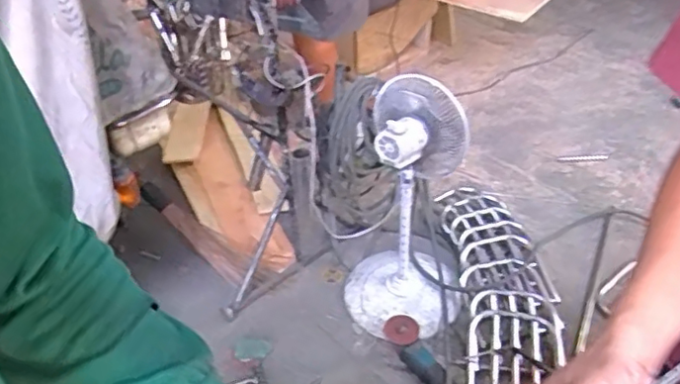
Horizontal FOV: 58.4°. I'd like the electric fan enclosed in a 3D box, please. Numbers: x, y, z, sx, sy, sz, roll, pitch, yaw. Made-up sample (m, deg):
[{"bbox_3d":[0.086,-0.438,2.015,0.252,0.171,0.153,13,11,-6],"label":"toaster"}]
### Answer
[{"bbox_3d":[0.164,0.052,1.606,0.321,0.639,0.406,0,39,5],"label":"electric fan"}]

